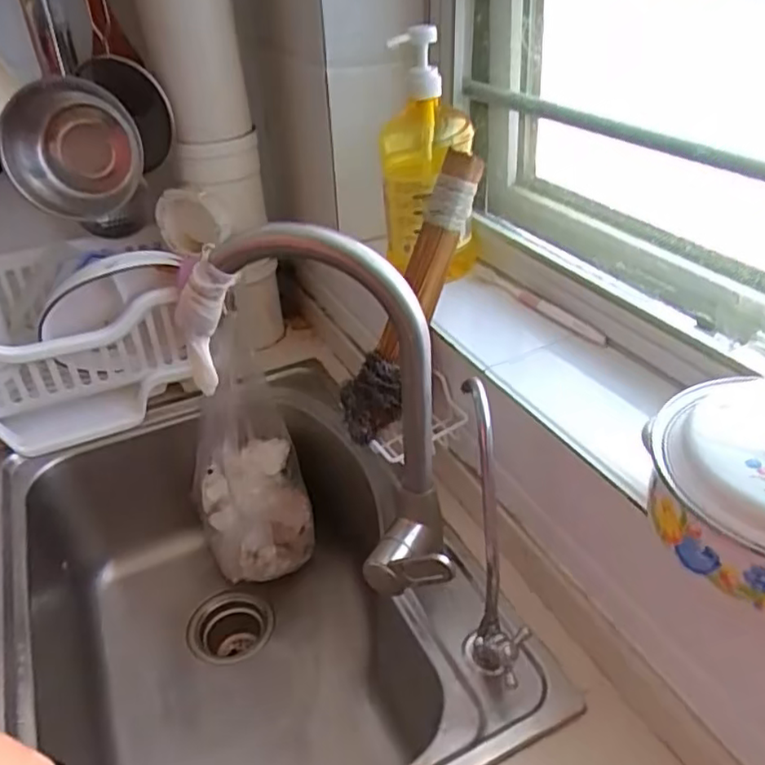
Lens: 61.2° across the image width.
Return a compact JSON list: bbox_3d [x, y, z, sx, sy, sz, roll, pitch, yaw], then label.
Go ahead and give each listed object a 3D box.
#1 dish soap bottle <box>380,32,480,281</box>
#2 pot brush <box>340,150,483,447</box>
[{"bbox_3d":[0.050,-0.235,0.701,0.107,0.257,0.094,1,35,6],"label":"dish soap bottle"},{"bbox_3d":[0.029,-0.081,0.667,0.062,0.302,0.043,28,9,36],"label":"pot brush"}]

